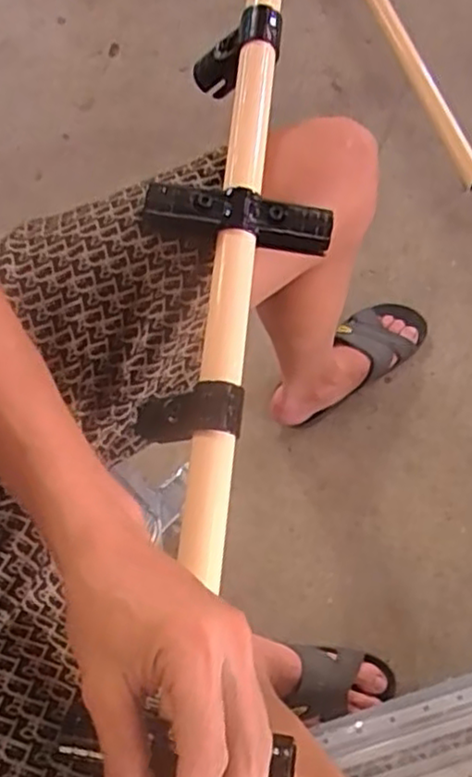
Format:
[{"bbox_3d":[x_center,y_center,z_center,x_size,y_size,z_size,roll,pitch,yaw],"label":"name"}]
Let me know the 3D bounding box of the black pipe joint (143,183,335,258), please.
[{"bbox_3d":[0.003,-0.120,0.483,0.131,0.034,0.025,10,68,-9],"label":"black pipe joint"}]

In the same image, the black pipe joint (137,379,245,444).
[{"bbox_3d":[-0.035,0.019,0.459,0.085,0.024,0.033,-15,63,36],"label":"black pipe joint"}]

